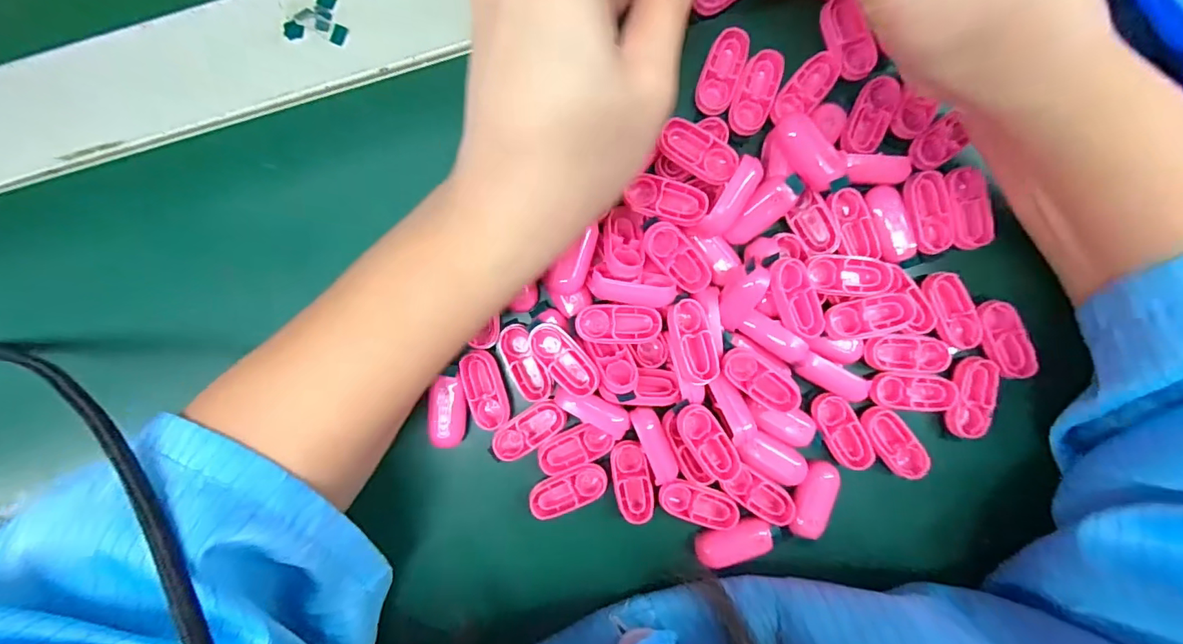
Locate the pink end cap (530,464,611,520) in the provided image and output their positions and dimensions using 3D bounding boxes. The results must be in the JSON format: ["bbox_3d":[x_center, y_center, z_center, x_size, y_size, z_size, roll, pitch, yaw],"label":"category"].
[{"bbox_3d":[-0.010,0.072,0.214,0.033,0.007,0.016,-23,91,-1],"label":"pink end cap"}]

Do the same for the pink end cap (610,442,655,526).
[{"bbox_3d":[0.017,0.069,0.216,0.015,0.011,0.035,-10,90,-1],"label":"pink end cap"}]

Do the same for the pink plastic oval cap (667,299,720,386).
[{"bbox_3d":[0.041,0.008,0.200,0.015,0.009,0.033,-16,91,-1],"label":"pink plastic oval cap"}]

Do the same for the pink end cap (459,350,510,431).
[{"bbox_3d":[-0.045,0.029,0.212,0.016,0.008,0.033,-19,91,-1],"label":"pink end cap"}]

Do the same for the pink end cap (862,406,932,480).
[{"bbox_3d":[0.129,0.052,0.216,0.016,0.013,0.035,-39,91,-1],"label":"pink end cap"}]

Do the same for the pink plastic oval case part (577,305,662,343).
[{"bbox_3d":[0.011,0.001,0.201,0.033,0.009,0.015,1,90,-1],"label":"pink plastic oval case part"}]

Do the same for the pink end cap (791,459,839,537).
[{"bbox_3d":[0.096,0.076,0.217,0.014,0.013,0.032,20,90,-1],"label":"pink end cap"}]

